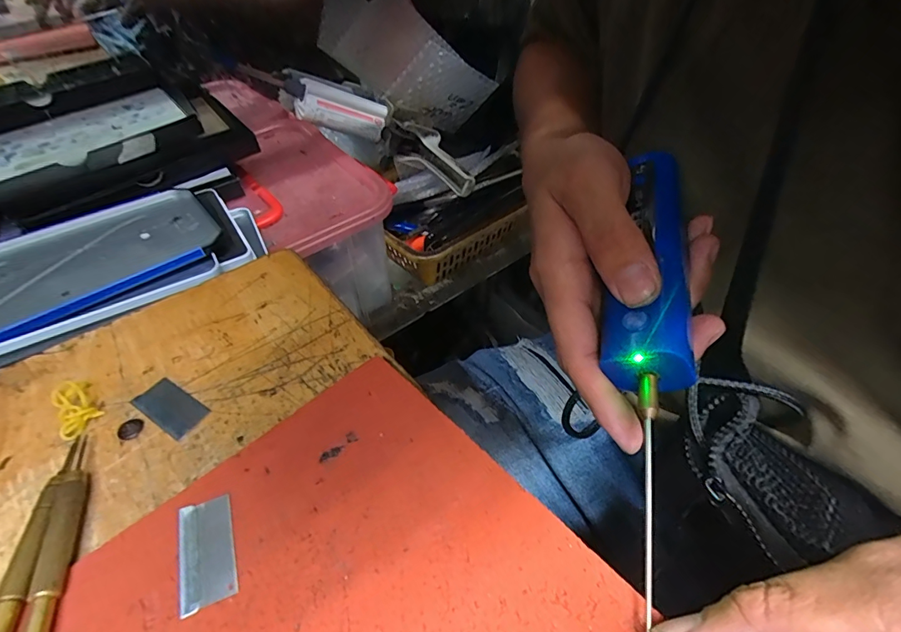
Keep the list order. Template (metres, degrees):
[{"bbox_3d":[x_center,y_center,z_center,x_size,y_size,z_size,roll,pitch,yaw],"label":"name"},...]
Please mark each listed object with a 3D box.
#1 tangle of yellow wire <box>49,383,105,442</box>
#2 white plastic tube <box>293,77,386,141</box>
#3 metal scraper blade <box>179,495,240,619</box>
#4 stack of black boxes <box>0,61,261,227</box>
[{"bbox_3d":[-0.178,0.043,0.209,0.027,0.010,0.018,31,53,28],"label":"tangle of yellow wire"},{"bbox_3d":[-0.121,-0.229,0.498,0.102,0.042,0.014,-1,37,-40],"label":"white plastic tube"},{"bbox_3d":[-0.091,0.086,0.164,0.019,0.004,0.038,-17,47,-16],"label":"metal scraper blade"},{"bbox_3d":[-0.289,-0.135,0.360,0.226,0.064,0.126,-29,51,-25],"label":"stack of black boxes"}]

